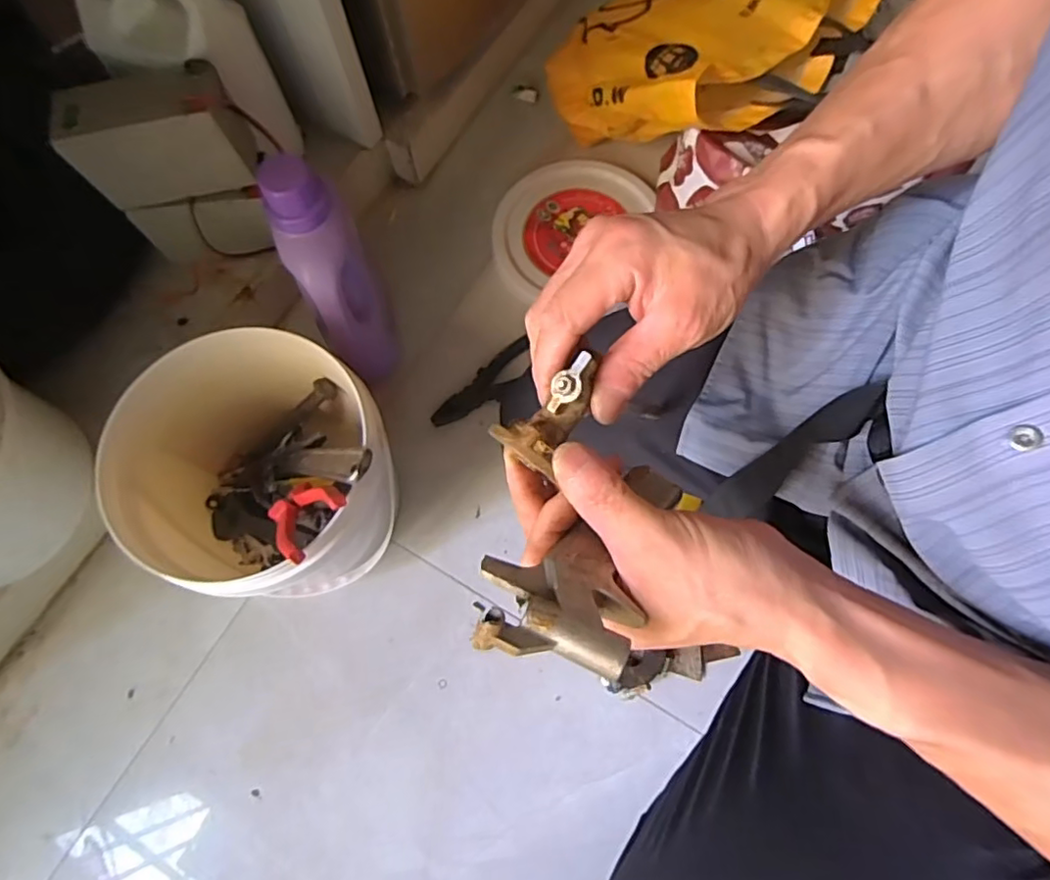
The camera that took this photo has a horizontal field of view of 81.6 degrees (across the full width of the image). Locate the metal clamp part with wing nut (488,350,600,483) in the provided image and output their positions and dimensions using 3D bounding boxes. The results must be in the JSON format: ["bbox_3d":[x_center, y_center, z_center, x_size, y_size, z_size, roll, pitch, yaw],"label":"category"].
[{"bbox_3d":[0.015,-0.014,0.286,0.031,0.023,0.057,40,85,13],"label":"metal clamp part with wing nut"}]

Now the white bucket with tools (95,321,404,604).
[{"bbox_3d":[-0.242,0.034,0.609,0.228,0.242,0.214,0,72,1],"label":"white bucket with tools"}]

